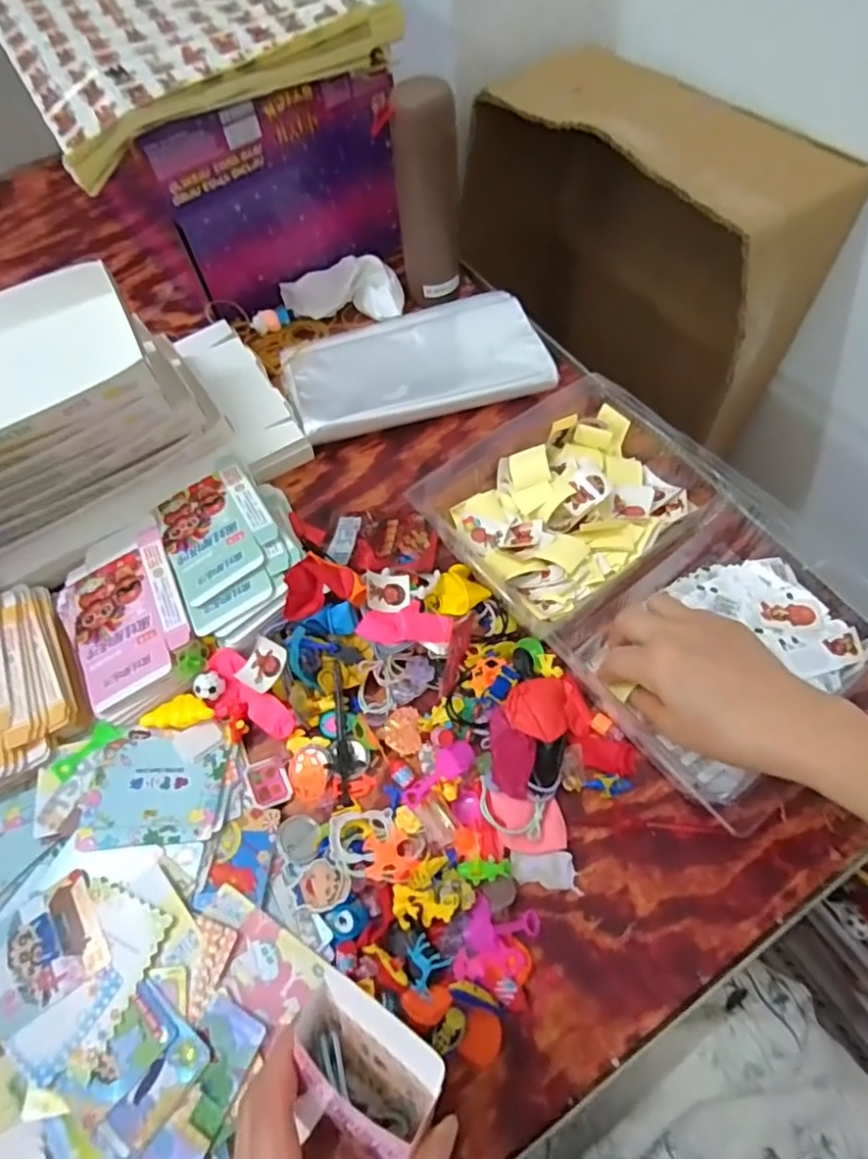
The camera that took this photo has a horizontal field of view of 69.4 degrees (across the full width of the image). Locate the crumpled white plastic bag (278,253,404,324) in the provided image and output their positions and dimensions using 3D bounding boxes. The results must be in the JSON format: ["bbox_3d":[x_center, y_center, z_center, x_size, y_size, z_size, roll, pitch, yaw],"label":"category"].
[{"bbox_3d":[-0.098,-0.312,0.670,0.136,0.033,0.066,10,62,9],"label":"crumpled white plastic bag"}]

